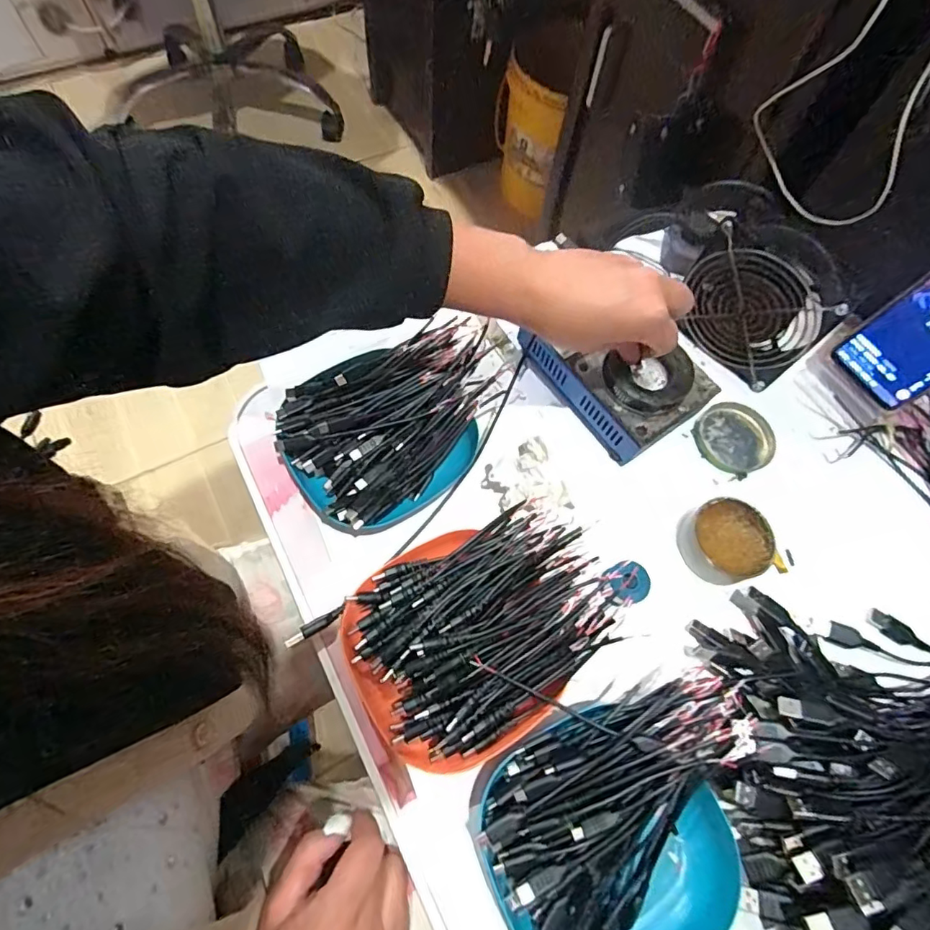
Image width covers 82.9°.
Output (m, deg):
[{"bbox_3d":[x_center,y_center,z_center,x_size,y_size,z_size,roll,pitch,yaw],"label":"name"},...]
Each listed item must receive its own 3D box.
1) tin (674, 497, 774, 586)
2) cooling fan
[{"bbox_3d":[0.205,0.060,0.415,0.064,0.026,0.061,1,67,-3],"label":"tin"},{"bbox_3d":[0.251,-0.141,0.458,0.119,0.110,0.049,43,71,14],"label":"cooling fan"}]

